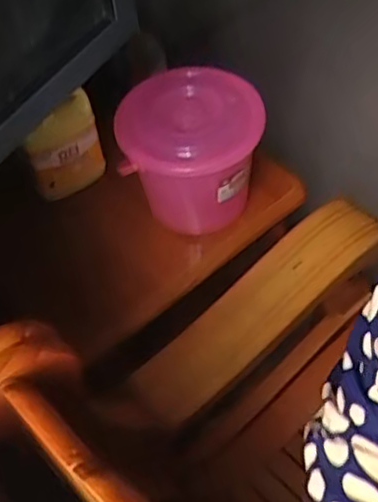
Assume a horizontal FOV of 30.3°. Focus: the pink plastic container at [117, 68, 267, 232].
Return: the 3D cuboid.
[{"bbox_3d":[0.009,-0.170,1.207,0.231,0.199,0.192,4,54,7],"label":"pink plastic container"}]

